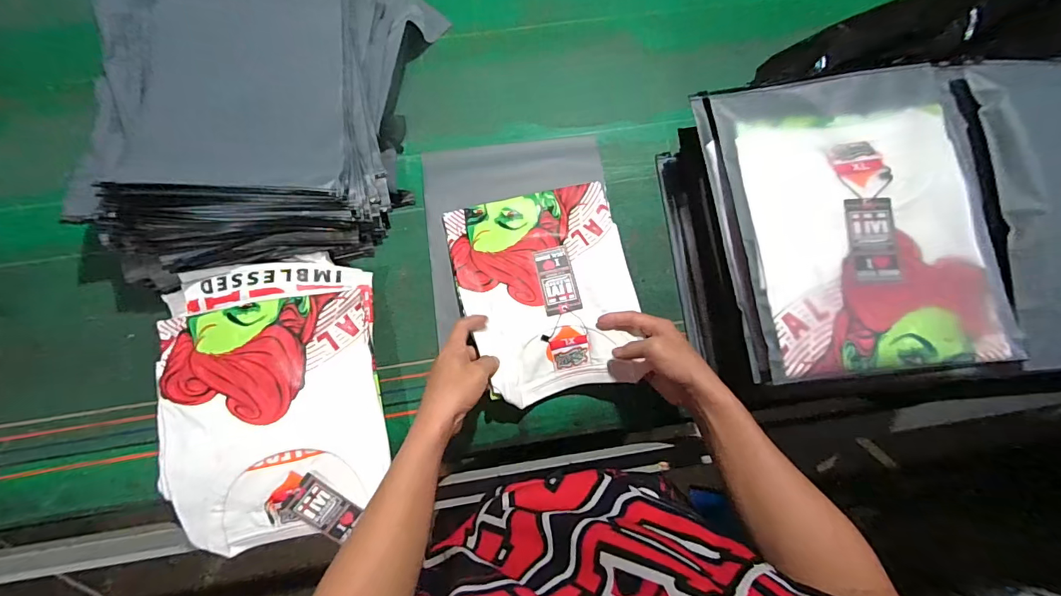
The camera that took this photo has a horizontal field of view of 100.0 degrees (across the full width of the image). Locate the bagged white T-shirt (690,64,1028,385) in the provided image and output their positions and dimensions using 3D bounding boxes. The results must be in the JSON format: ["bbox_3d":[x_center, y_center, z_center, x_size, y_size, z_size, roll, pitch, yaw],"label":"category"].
[{"bbox_3d":[0.344,-0.091,0.471,0.260,0.036,0.334,-6,77,3],"label":"bagged white T-shirt"}]

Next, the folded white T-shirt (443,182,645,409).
[{"bbox_3d":[0.023,-0.015,0.586,0.224,0.034,0.268,-14,79,-4],"label":"folded white T-shirt"}]

